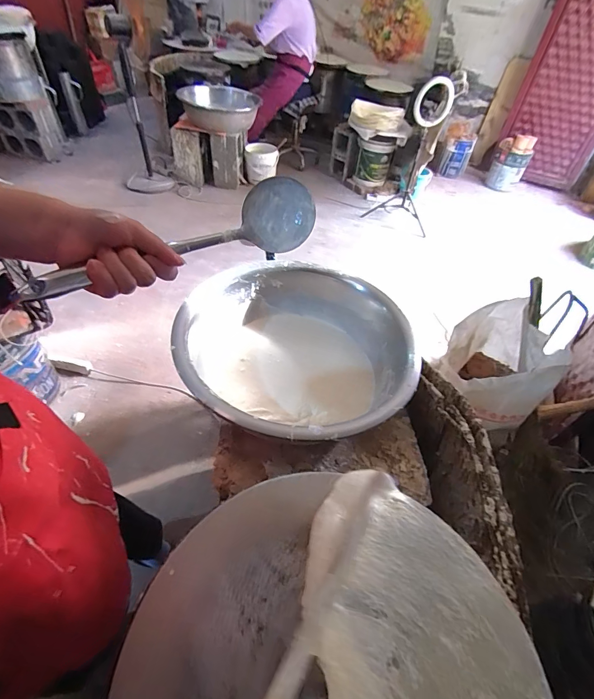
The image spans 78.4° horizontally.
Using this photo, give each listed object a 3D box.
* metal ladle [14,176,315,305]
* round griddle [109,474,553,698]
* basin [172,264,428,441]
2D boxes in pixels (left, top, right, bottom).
[{"bbox_3d":[-0.119,-0.117,0.408,0.335,0.069,0.087,-33,58,-33],"label":"metal ladle"},{"bbox_3d":[0.036,0.290,0.325,0.364,0.019,0.352,3,47,-3],"label":"round griddle"},{"bbox_3d":[-0.005,0.014,0.812,0.472,0.165,0.479,3,47,-3],"label":"basin"}]

